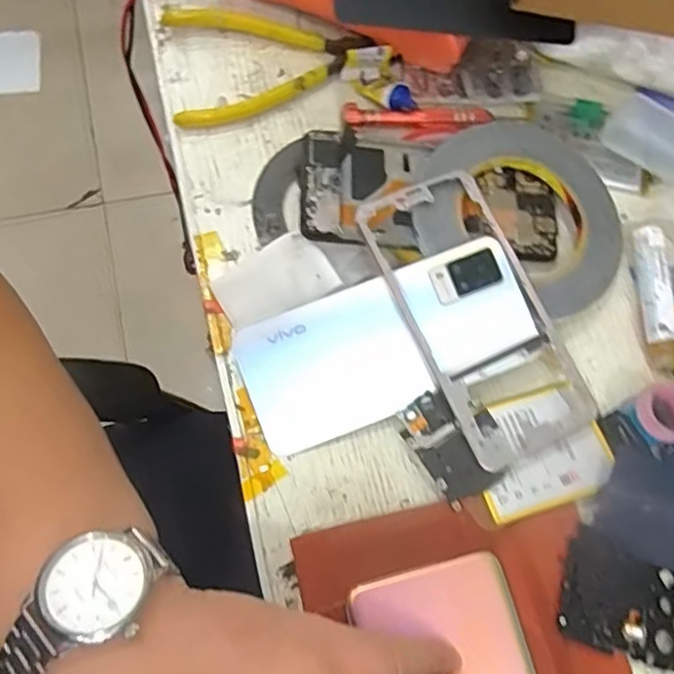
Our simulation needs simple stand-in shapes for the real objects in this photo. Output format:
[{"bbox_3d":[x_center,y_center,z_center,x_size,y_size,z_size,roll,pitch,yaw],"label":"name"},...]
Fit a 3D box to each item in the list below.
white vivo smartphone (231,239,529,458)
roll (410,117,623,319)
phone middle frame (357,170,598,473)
[{"bbox_3d":[0.026,0.003,0.345,0.155,0.011,0.070,-21,81,-2],"label":"white vivo smartphone"},{"bbox_3d":[0.107,-0.075,0.375,0.119,0.025,0.109,2,69,-5],"label":"roll"},{"bbox_3d":[0.075,-0.013,0.351,0.078,0.010,0.158,-22,79,-15],"label":"phone middle frame"}]

